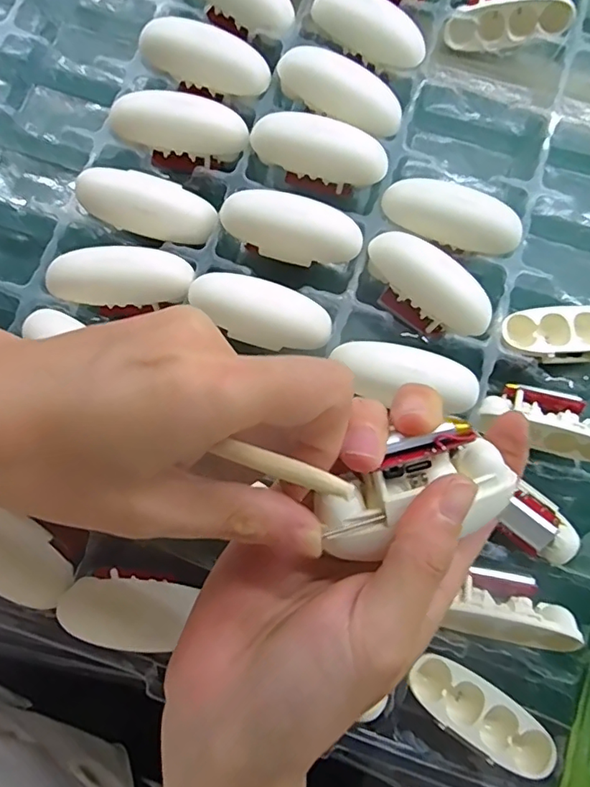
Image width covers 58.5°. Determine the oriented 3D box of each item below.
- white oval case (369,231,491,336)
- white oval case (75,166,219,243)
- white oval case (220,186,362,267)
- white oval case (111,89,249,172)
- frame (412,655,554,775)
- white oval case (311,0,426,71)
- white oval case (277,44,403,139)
[{"bbox_3d":[0.063,-0.050,0.255,0.065,0.021,0.031,39,80,6],"label":"white oval case"},{"bbox_3d":[-0.070,-0.089,0.250,0.062,0.016,0.026,17,79,2],"label":"white oval case"},{"bbox_3d":[-0.002,-0.079,0.250,0.065,0.019,0.025,14,79,1],"label":"white oval case"},{"bbox_3d":[-0.058,-0.134,0.266,0.064,0.024,0.020,6,79,-12],"label":"white oval case"},{"bbox_3d":[0.078,0.134,0.222,0.064,0.013,0.024,33,80,5],"label":"frame"},{"bbox_3d":[0.039,-0.193,0.278,0.066,0.022,0.019,40,80,6],"label":"white oval case"},{"bbox_3d":[0.025,-0.155,0.268,0.065,0.015,0.024,27,79,4],"label":"white oval case"}]

